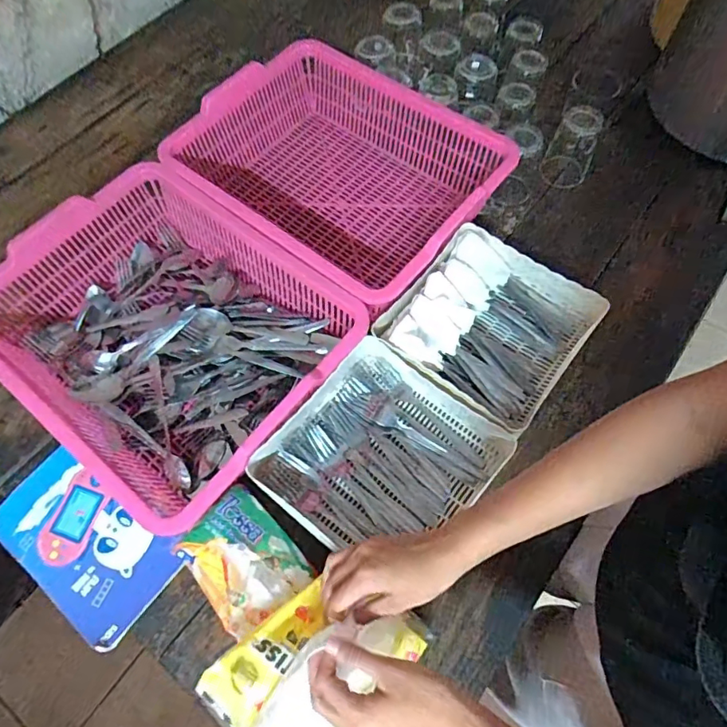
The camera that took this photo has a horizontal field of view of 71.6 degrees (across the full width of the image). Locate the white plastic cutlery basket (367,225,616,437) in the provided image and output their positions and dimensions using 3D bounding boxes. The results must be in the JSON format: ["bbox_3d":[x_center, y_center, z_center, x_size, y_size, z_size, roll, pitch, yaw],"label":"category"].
[{"bbox_3d":[0.156,-0.050,0.629,0.210,0.052,0.216,37,71,17],"label":"white plastic cutlery basket"}]

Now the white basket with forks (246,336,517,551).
[{"bbox_3d":[0.019,0.103,0.569,0.218,0.054,0.216,37,71,17],"label":"white basket with forks"}]

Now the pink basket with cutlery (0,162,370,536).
[{"bbox_3d":[-0.229,-0.033,0.601,0.389,0.104,0.309,36,71,17],"label":"pink basket with cutlery"}]

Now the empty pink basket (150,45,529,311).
[{"bbox_3d":[-0.034,-0.256,0.697,0.387,0.104,0.304,35,70,16],"label":"empty pink basket"}]

